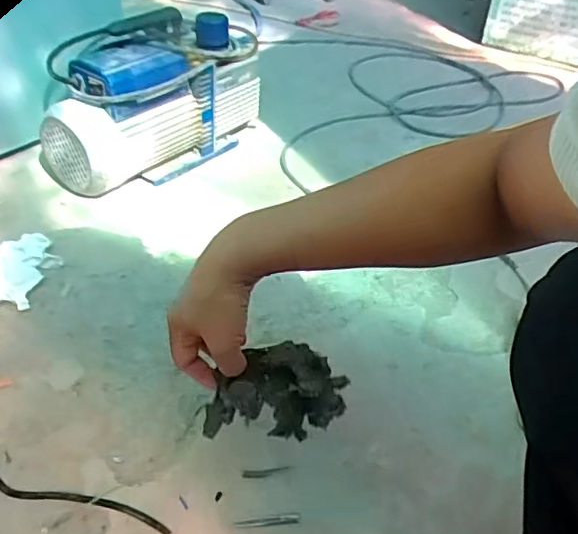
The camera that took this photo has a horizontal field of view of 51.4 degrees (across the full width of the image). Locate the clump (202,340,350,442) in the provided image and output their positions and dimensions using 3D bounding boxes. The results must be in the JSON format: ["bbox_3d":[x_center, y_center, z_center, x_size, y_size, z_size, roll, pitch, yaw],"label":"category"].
[{"bbox_3d":[-0.010,0.111,0.496,0.096,0.059,0.074,-20,46,-30],"label":"clump"}]

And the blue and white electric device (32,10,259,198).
[{"bbox_3d":[-0.221,-0.282,0.977,0.148,0.217,0.380,27,42,27],"label":"blue and white electric device"}]

